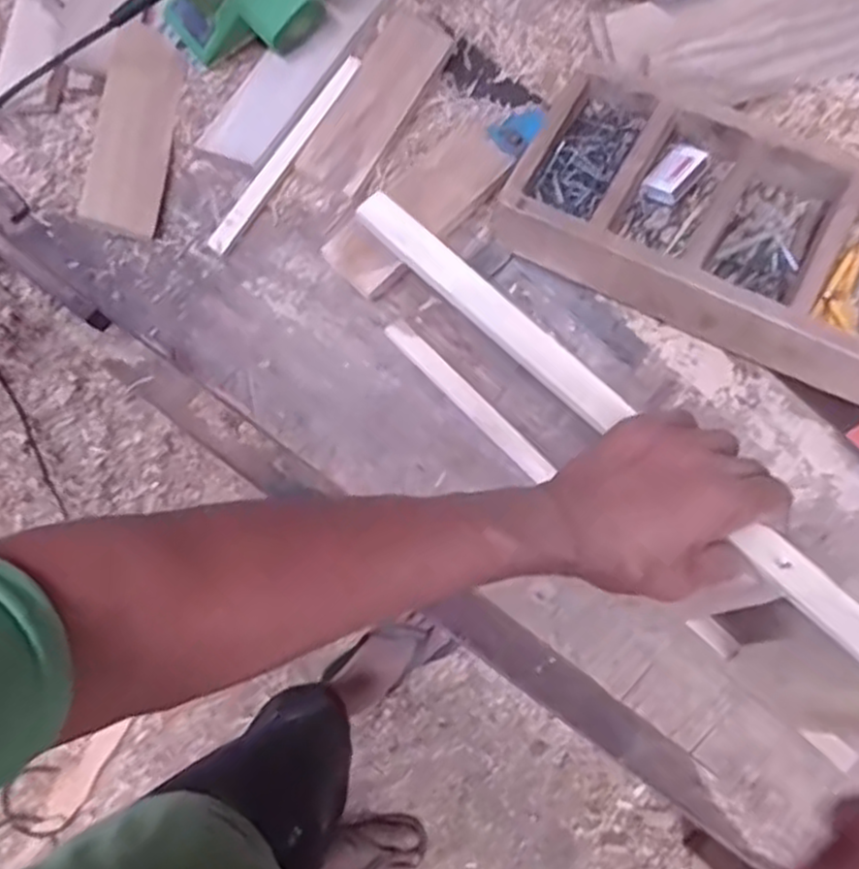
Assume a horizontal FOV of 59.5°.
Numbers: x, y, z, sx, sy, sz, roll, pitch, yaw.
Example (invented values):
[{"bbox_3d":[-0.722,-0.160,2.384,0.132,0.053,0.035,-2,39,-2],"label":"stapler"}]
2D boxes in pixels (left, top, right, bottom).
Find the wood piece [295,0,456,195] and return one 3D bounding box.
[{"bbox_3d":[-0.053,-0.360,0.805,0.073,0.015,0.221,29,75,11],"label":"wood piece"}]

